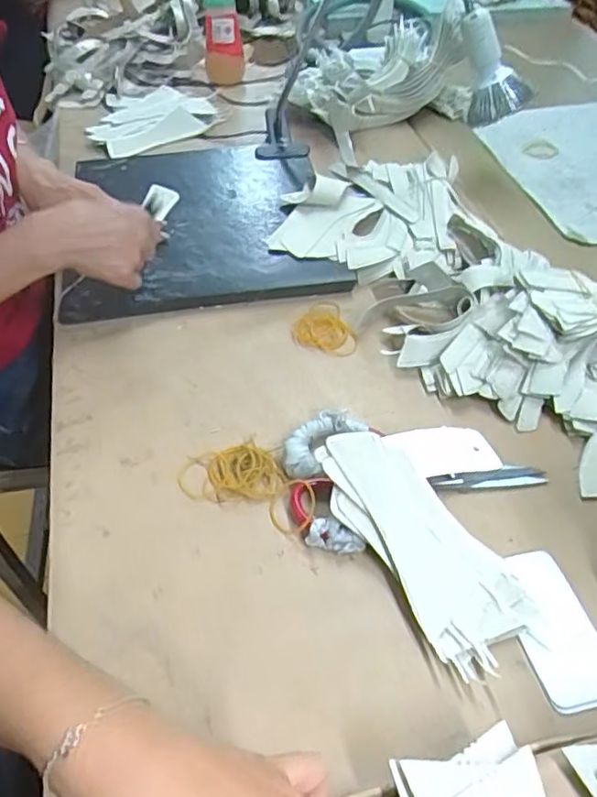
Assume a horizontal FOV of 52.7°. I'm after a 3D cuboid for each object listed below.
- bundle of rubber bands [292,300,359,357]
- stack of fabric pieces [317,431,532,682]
[{"bbox_3d":[0.025,-0.072,0.626,0.061,0.007,0.077,-16,51,-14],"label":"bundle of rubber bands"},{"bbox_3d":[0.088,0.104,0.446,0.078,0.024,0.185,-30,71,-25],"label":"stack of fabric pieces"}]

